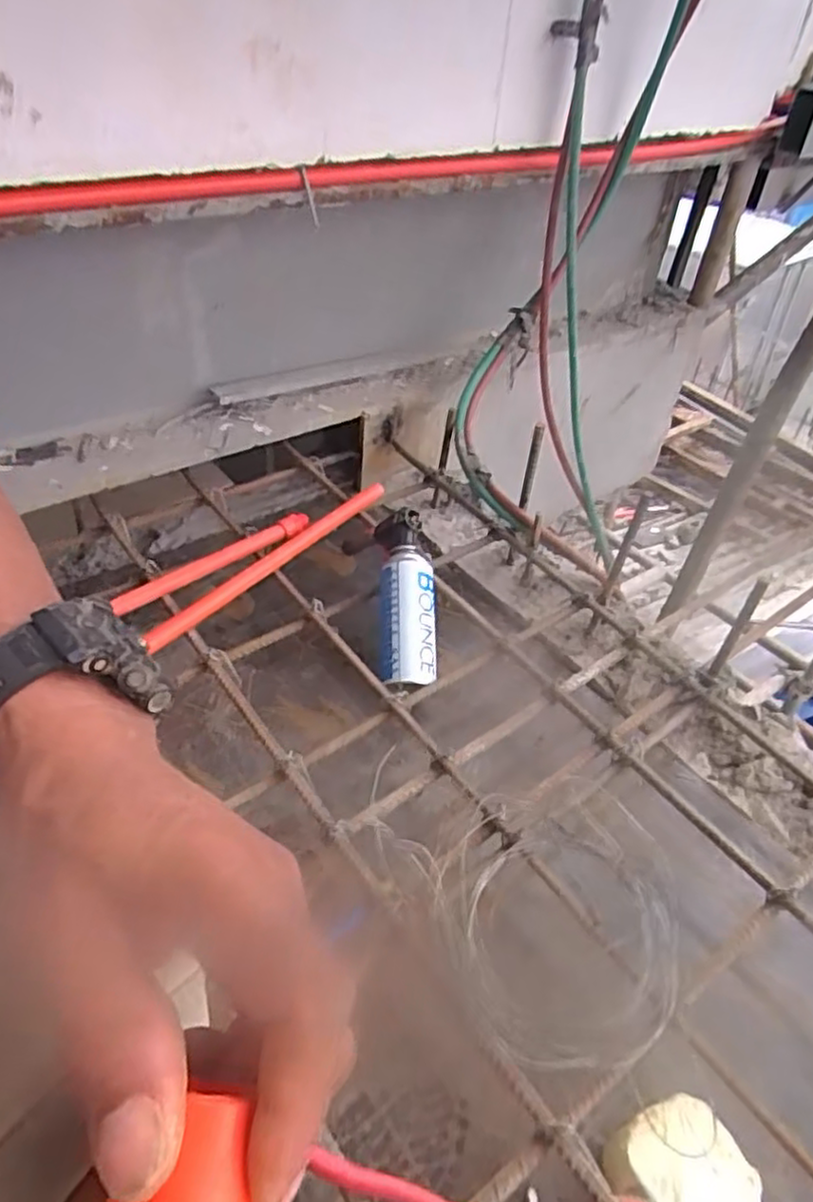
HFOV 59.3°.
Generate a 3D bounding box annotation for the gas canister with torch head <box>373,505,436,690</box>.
[{"bbox_3d":[-0.003,0.001,0.874,0.068,0.073,0.241,0,59,-7],"label":"gas canister with torch head"}]

